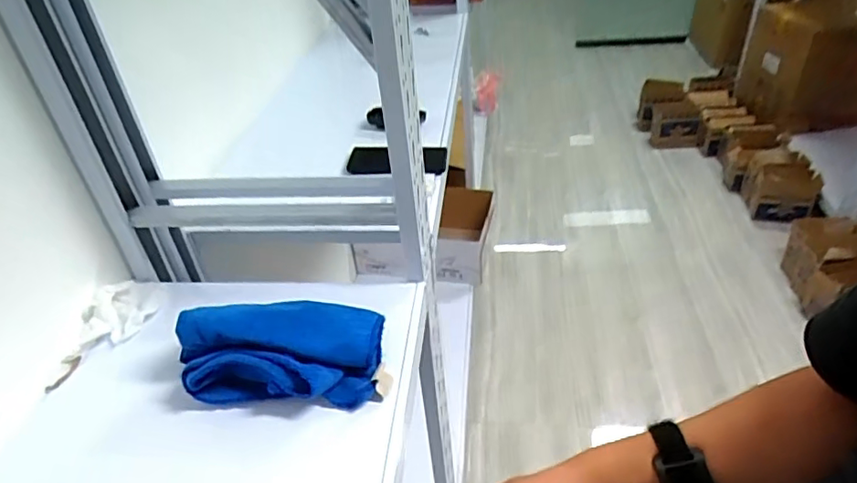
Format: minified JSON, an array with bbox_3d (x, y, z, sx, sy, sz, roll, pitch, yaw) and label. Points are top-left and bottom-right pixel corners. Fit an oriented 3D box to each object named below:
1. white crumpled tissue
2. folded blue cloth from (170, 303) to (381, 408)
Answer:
[{"bbox_3d":[-0.381,0.082,0.693,0.102,0.034,0.082,-32,45,-31],"label":"white crumpled tissue"},{"bbox_3d":[-0.156,0.115,0.602,0.207,0.072,0.110,-2,37,3],"label":"folded blue cloth"}]

